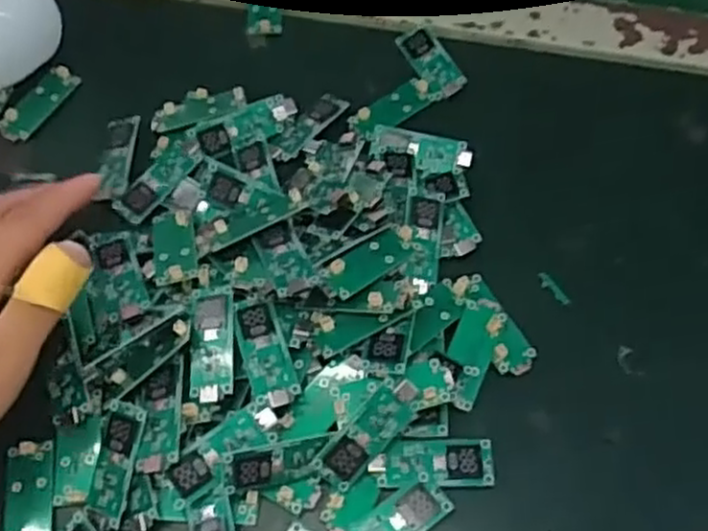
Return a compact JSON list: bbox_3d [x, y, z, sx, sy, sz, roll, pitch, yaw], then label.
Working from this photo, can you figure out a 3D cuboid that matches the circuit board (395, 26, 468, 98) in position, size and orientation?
[{"bbox_3d":[0.043,-0.113,0.411,0.021,0.006,0.047,-26,68,-11],"label":"circuit board"}]

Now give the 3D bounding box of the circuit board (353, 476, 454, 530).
[{"bbox_3d":[0.014,0.104,0.296,0.049,0.004,0.017,-33,67,-16],"label":"circuit board"}]

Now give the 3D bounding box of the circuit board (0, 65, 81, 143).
[{"bbox_3d":[-0.169,-0.087,0.402,0.018,0.005,0.050,29,66,15],"label":"circuit board"}]

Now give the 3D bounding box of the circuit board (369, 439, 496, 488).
[{"bbox_3d":[0.032,0.080,0.305,0.049,0.006,0.018,-2,62,-1],"label":"circuit board"}]

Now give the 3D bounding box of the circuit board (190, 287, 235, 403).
[{"bbox_3d":[-0.060,0.033,0.317,0.018,0.004,0.049,-3,62,-1],"label":"circuit board"}]

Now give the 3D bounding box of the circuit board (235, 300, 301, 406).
[{"bbox_3d":[-0.037,0.036,0.314,0.020,0.005,0.046,-16,63,-8],"label":"circuit board"}]

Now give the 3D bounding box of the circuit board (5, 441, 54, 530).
[{"bbox_3d":[-0.133,0.098,0.306,0.018,0.005,0.050,-4,62,-11],"label":"circuit board"}]

